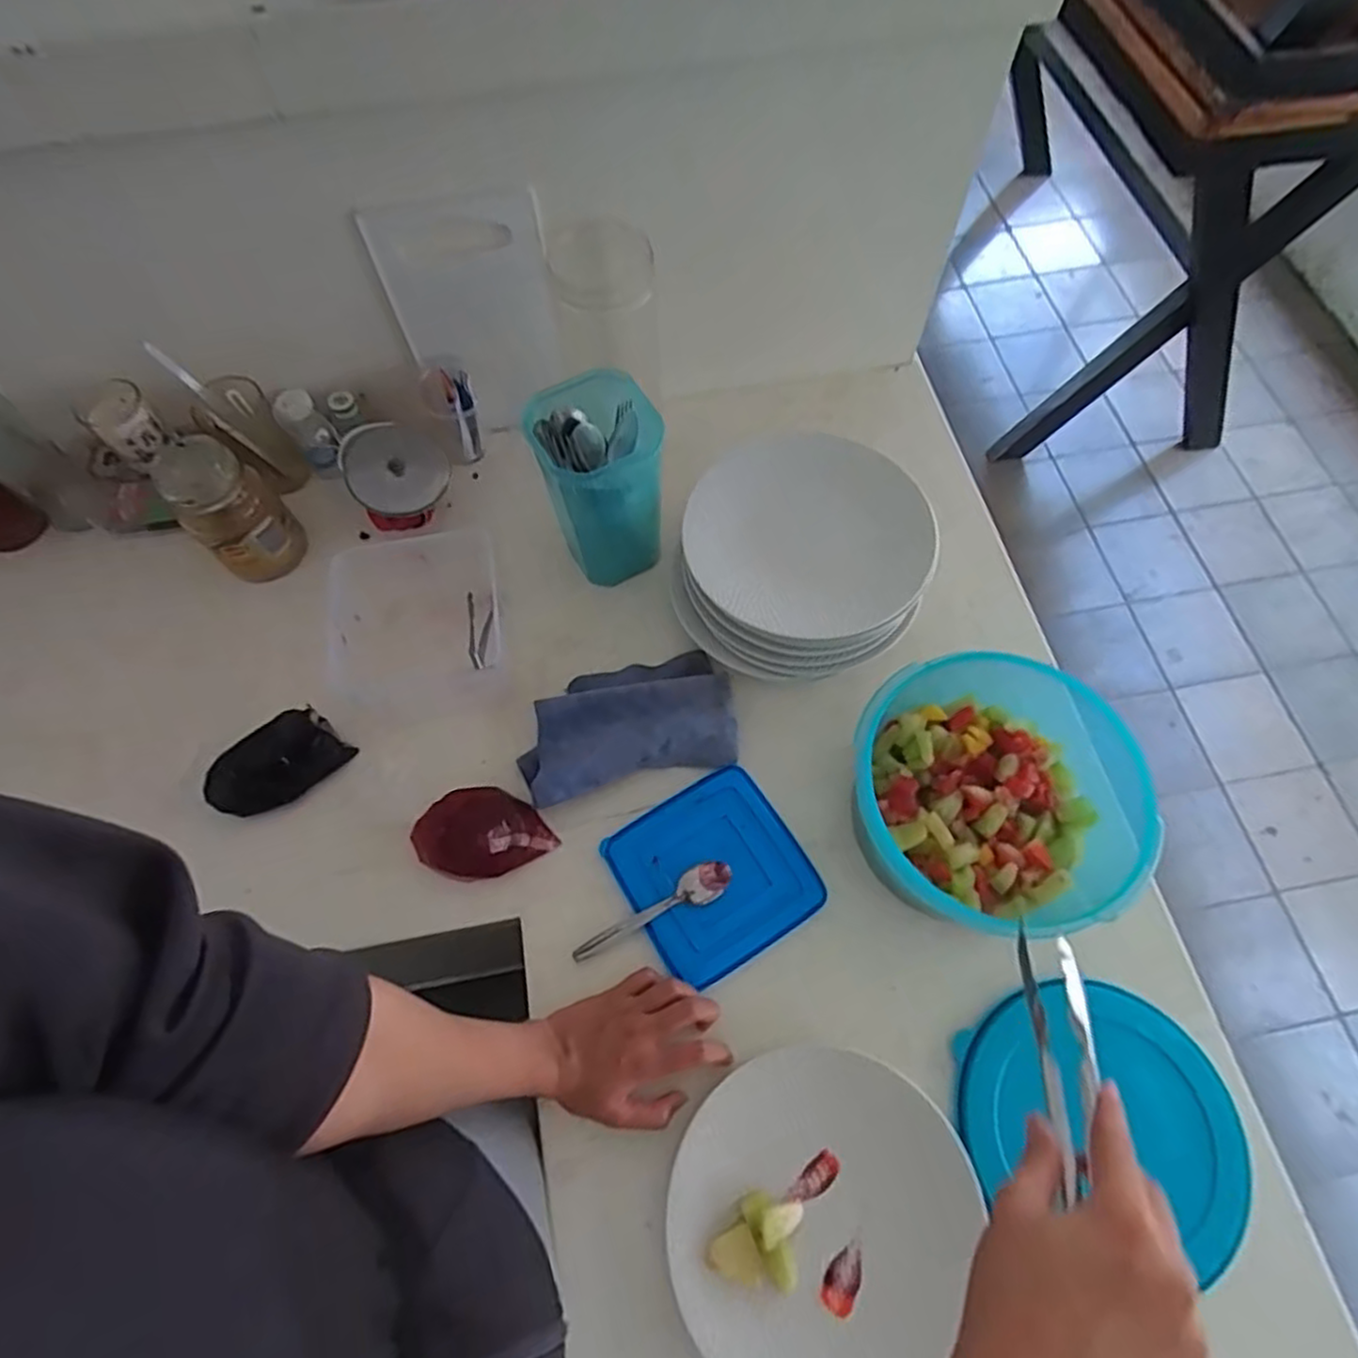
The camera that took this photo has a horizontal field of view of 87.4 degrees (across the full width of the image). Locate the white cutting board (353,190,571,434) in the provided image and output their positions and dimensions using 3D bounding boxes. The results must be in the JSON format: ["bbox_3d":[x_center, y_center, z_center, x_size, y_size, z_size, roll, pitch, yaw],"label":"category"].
[{"bbox_3d":[-0.186,-0.333,0.675,0.143,0.232,0.015,-11,66,-3],"label":"white cutting board"}]

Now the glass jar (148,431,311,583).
[{"bbox_3d":[-0.412,-0.156,0.655,0.073,0.128,0.067,-36,70,-13],"label":"glass jar"}]

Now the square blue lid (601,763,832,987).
[{"bbox_3d":[0.028,0.154,0.572,0.137,0.007,0.137,-30,68,-11],"label":"square blue lid"}]

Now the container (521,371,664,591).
[{"bbox_3d":[-0.066,-0.171,0.637,0.099,0.161,0.100,-22,67,-8],"label":"container"}]

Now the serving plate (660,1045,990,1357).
[{"bbox_3d":[0.091,0.359,0.472,0.194,0.016,0.201,-1,66,2],"label":"serving plate"}]

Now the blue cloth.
[{"bbox_3d":[-0.046,0.036,0.617,0.182,0.035,0.112,-14,66,-4],"label":"blue cloth"}]

